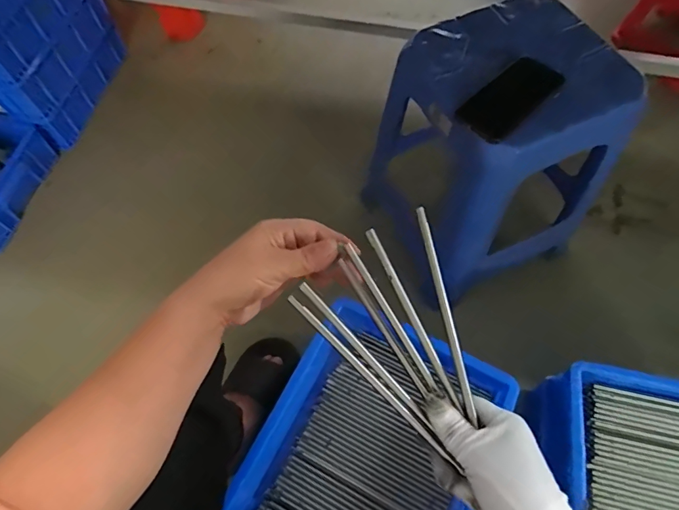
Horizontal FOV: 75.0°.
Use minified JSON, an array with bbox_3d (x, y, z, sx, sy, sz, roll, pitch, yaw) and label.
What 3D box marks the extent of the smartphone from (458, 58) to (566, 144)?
[{"bbox_3d":[0.236,-0.216,0.605,0.156,0.010,0.072,-40,69,-17],"label":"smartphone"}]

